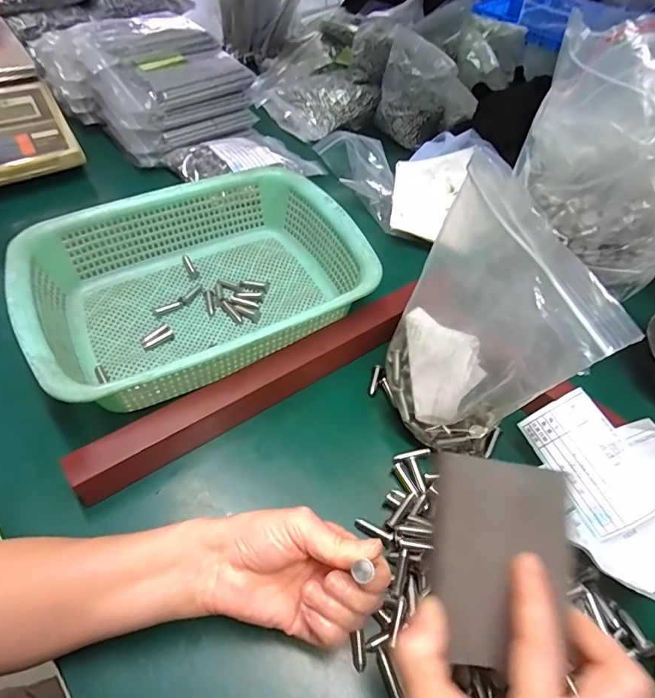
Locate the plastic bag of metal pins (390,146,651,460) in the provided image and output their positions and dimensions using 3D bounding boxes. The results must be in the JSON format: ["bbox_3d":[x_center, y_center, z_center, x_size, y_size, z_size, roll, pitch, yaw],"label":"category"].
[{"bbox_3d":[0.105,-0.020,0.323,0.058,0.189,0.149,-3,61,-21],"label":"plastic bag of metal pins"}]

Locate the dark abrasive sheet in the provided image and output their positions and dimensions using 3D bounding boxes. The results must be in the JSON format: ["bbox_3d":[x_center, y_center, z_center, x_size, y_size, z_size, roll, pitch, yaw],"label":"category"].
[{"bbox_3d":[0.090,0.107,0.229,0.067,0.011,0.094,5,70,5],"label":"dark abrasive sheet"}]

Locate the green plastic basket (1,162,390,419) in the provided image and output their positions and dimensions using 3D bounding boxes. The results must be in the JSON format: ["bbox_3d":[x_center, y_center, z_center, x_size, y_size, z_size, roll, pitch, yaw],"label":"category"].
[{"bbox_3d":[-0.120,-0.062,0.434,0.290,0.085,0.216,-23,58,-20],"label":"green plastic basket"}]

